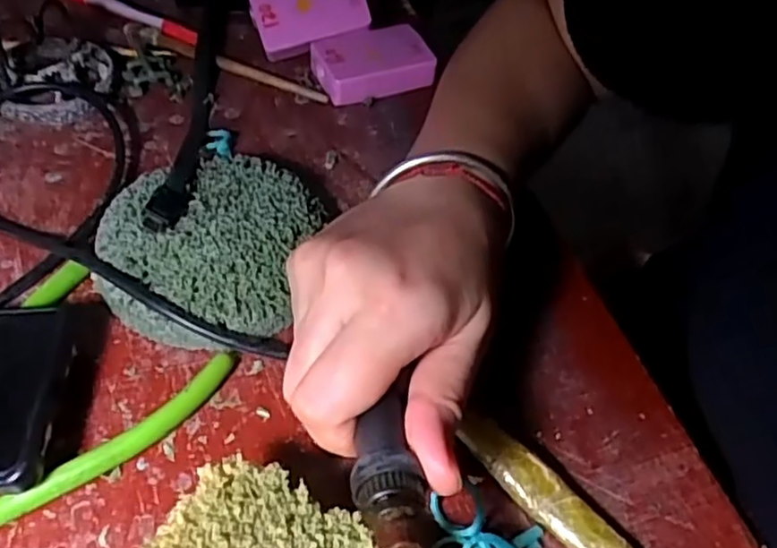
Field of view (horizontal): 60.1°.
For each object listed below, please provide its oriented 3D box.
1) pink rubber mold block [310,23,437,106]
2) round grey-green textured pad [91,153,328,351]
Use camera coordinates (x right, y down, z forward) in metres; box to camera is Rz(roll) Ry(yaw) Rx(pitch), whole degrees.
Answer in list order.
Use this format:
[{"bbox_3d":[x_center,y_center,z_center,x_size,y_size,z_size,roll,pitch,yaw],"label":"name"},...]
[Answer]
[{"bbox_3d":[-0.009,-0.130,0.415,0.067,0.023,0.040,-17,55,-18],"label":"pink rubber mold block"},{"bbox_3d":[-0.084,-0.015,0.315,0.093,0.024,0.102,3,51,-3],"label":"round grey-green textured pad"}]

